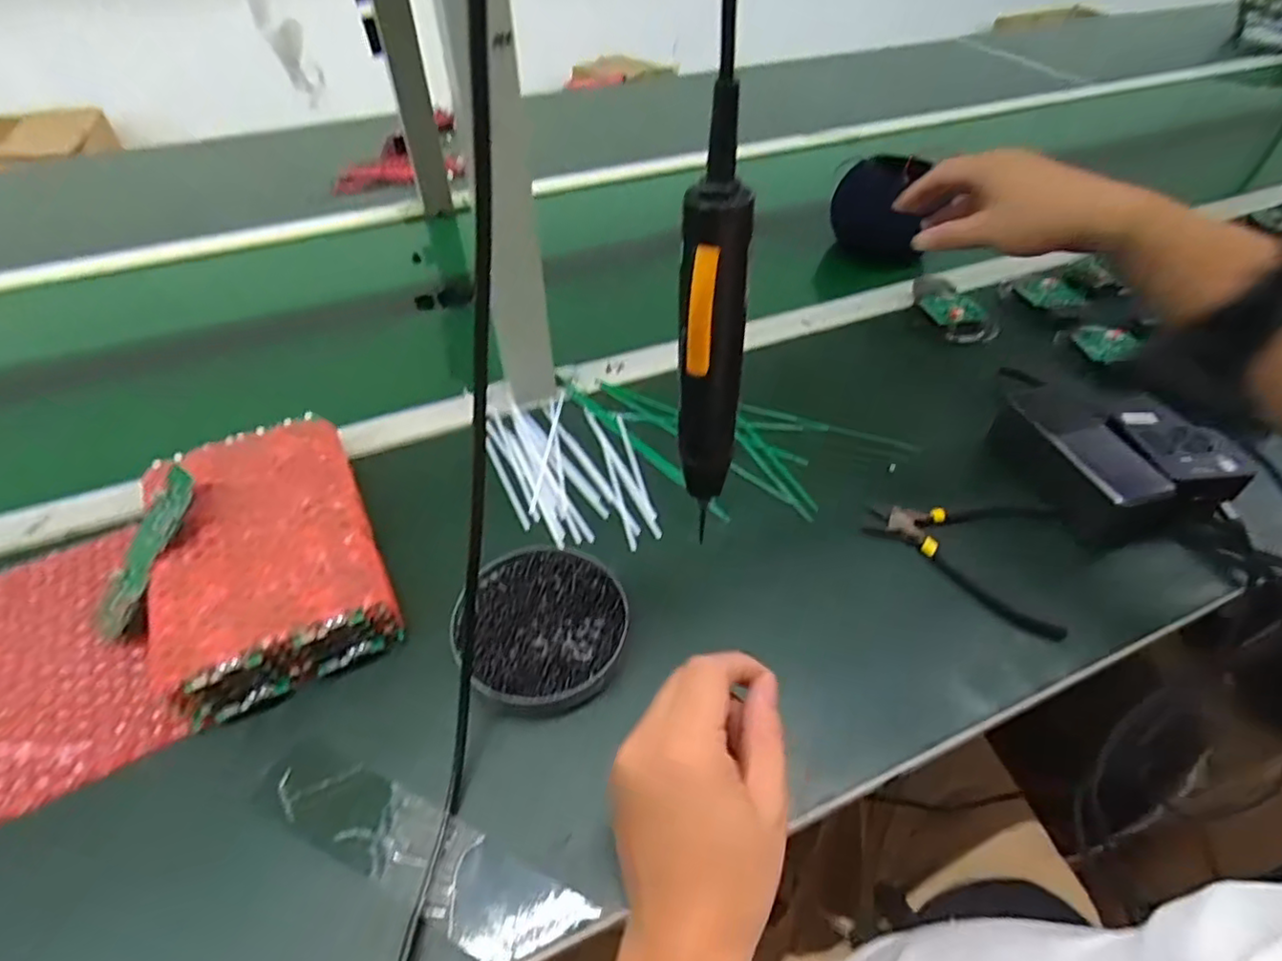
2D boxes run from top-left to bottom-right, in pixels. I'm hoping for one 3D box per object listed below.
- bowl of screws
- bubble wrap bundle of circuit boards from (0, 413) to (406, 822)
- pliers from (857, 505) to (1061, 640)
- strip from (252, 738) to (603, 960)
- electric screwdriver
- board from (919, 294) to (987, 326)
[{"bbox_3d":[-0.068,0.097,0.429,0.112,0.024,0.115,0,48,0],"label":"bowl of screws"},{"bbox_3d":[-0.349,0.080,0.418,0.330,0.054,0.214,-24,52,-20],"label":"bubble wrap bundle of circuit boards"},{"bbox_3d":[0.241,0.048,0.483,0.134,0.009,0.113,14,50,13],"label":"pliers"},{"bbox_3d":[-0.124,0.198,0.347,0.198,0.012,0.046,20,51,17],"label":"strip"},{"bbox_3d":[0.036,-0.068,0.323,0.032,0.211,0.039,4,48,4],"label":"electric screwdriver"},{"bbox_3d":[0.332,-0.184,0.685,0.053,0.009,0.050,-9,49,-8],"label":"board"}]

